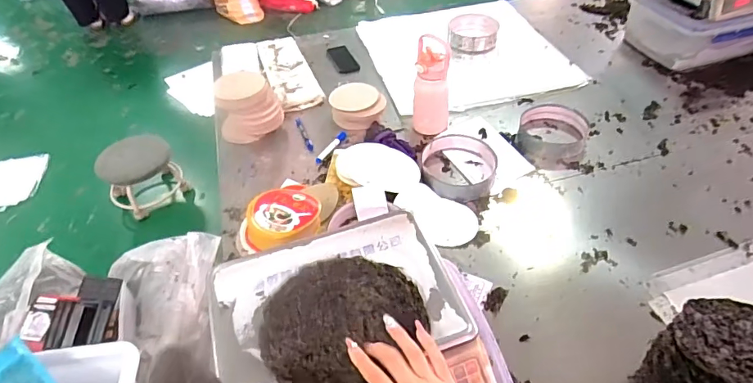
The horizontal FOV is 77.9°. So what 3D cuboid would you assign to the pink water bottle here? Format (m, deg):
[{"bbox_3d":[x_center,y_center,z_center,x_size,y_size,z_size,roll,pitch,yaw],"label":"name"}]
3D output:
[{"bbox_3d":[0.146,-0.273,1.223,0.095,0.230,0.083,0,46,4],"label":"pink water bottle"}]

